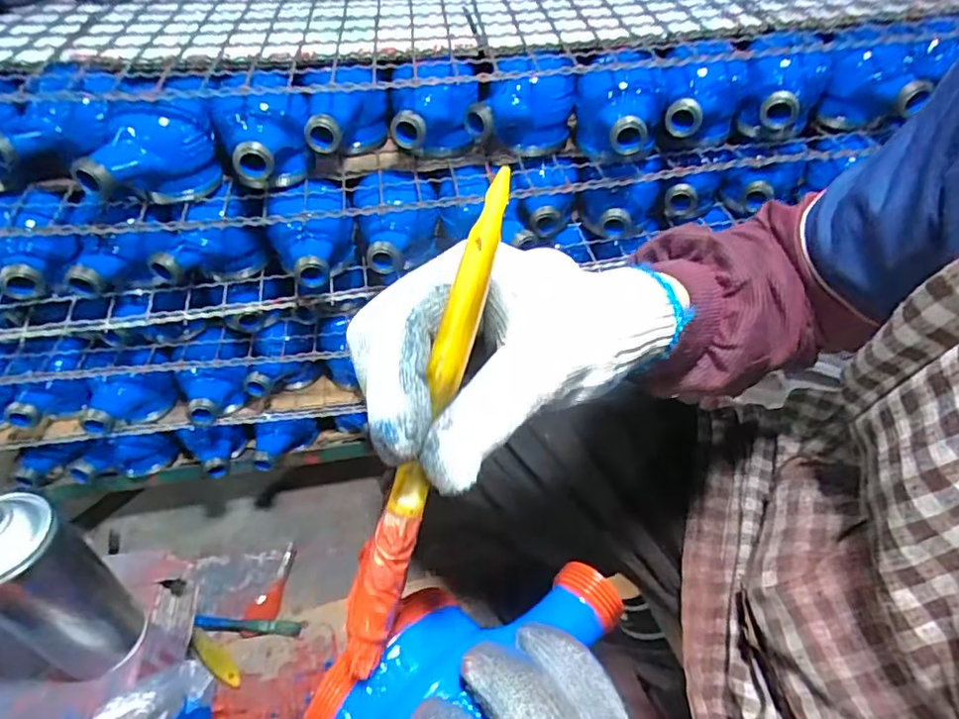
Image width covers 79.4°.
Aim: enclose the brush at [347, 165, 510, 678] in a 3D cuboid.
[{"bbox_3d":[-0.019,0.027,0.190,0.015,0.175,0.009,21,11,20],"label":"brush"}]

